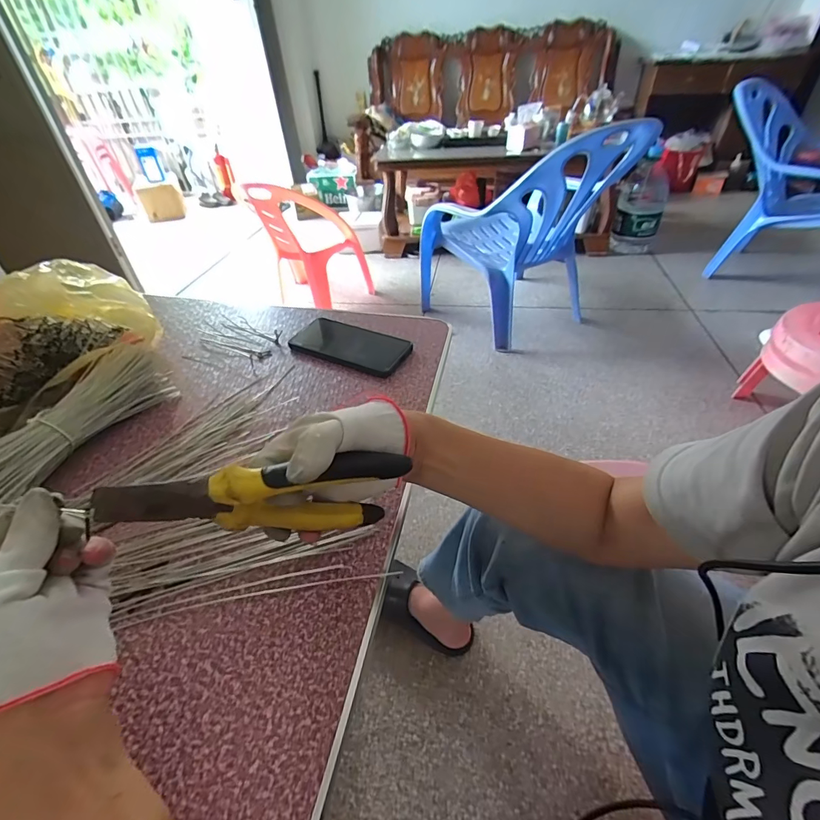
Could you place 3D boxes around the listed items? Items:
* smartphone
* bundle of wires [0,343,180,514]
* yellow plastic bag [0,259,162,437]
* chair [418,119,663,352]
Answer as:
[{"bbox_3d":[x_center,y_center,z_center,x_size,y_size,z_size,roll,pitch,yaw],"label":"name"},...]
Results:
[{"bbox_3d":[-0.082,-0.092,0.581,0.160,0.013,0.084,20,48,20],"label":"smartphone"},{"bbox_3d":[-0.355,0.026,0.421,0.058,0.064,0.262,9,42,15],"label":"bundle of wires"},{"bbox_3d":[-0.449,-0.086,0.484,0.263,0.119,0.177,-33,48,-30],"label":"yellow plastic bag"},{"bbox_3d":[0.414,-0.654,1.566,0.583,0.707,0.641,-24,44,-22],"label":"chair"}]

